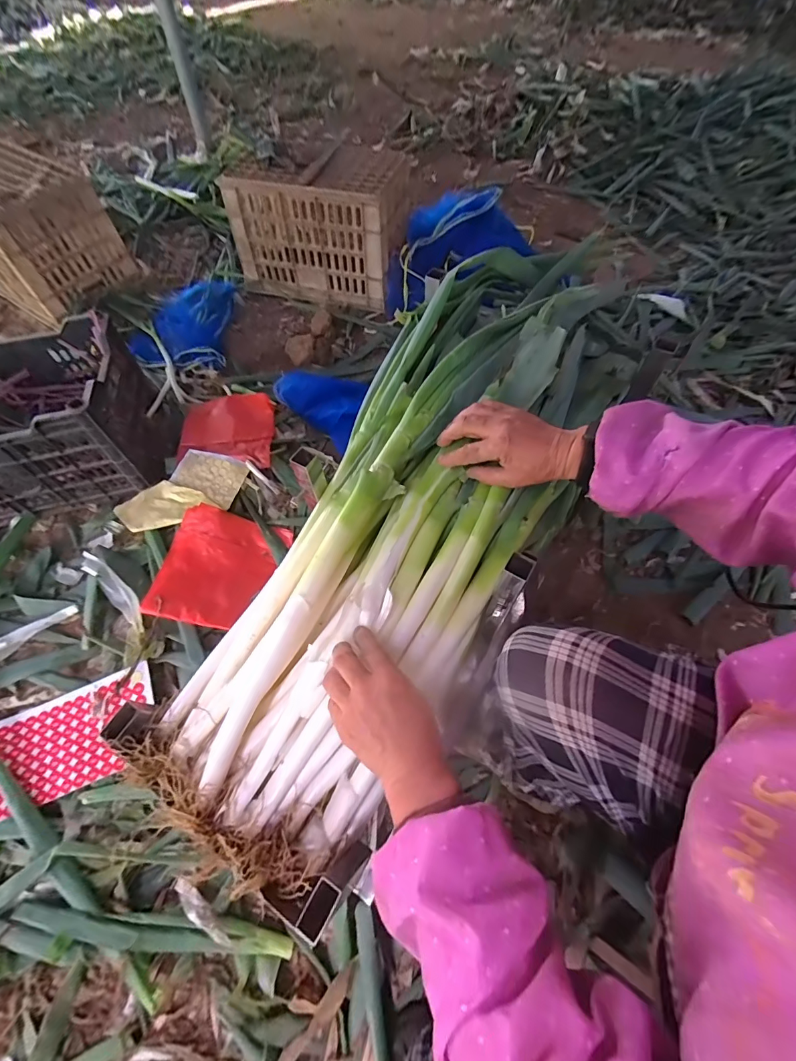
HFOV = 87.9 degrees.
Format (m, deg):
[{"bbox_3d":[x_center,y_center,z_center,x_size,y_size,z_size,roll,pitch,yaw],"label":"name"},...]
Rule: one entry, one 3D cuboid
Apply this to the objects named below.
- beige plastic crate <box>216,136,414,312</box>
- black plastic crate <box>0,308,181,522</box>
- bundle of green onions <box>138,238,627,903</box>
[{"bbox_3d":[-0.228,-0.942,1.266,0.508,0.332,0.278,13,61,7],"label":"beige plastic crate"},{"bbox_3d":[-0.802,-0.243,0.905,0.488,0.227,0.347,-12,61,-7],"label":"black plastic crate"},{"bbox_3d":[0.034,-0.030,0.501,0.276,0.121,0.780,28,78,14],"label":"bundle of green onions"}]

